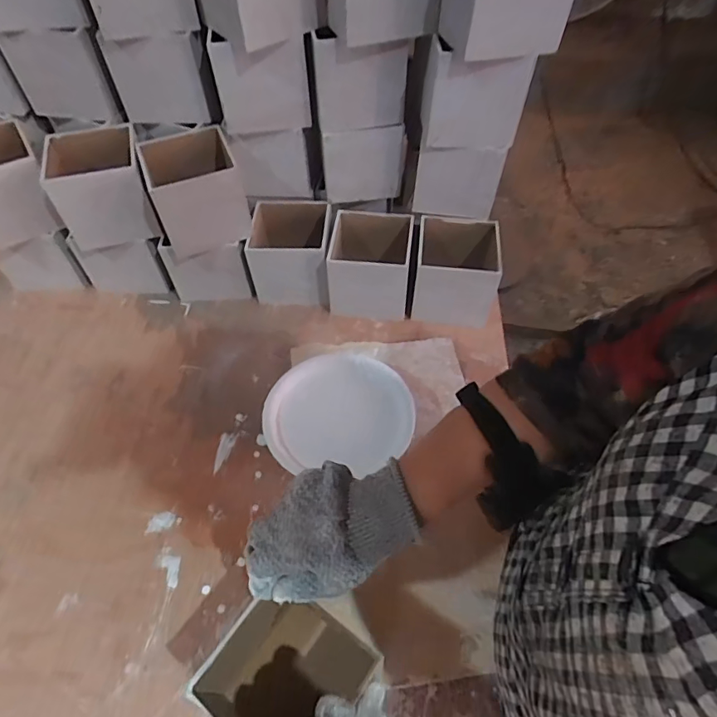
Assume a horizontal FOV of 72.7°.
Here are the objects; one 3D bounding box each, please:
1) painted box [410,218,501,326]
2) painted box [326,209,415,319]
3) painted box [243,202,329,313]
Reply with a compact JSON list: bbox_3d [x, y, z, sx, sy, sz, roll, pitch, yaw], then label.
[{"bbox_3d":[0.138,-0.124,0.692,0.115,0.092,0.112,8,53,6],"label":"painted box"},{"bbox_3d":[0.017,-0.137,0.701,0.104,0.094,0.110,4,53,3],"label":"painted box"},{"bbox_3d":[-0.102,-0.155,0.732,0.119,0.107,0.120,1,53,0],"label":"painted box"}]

